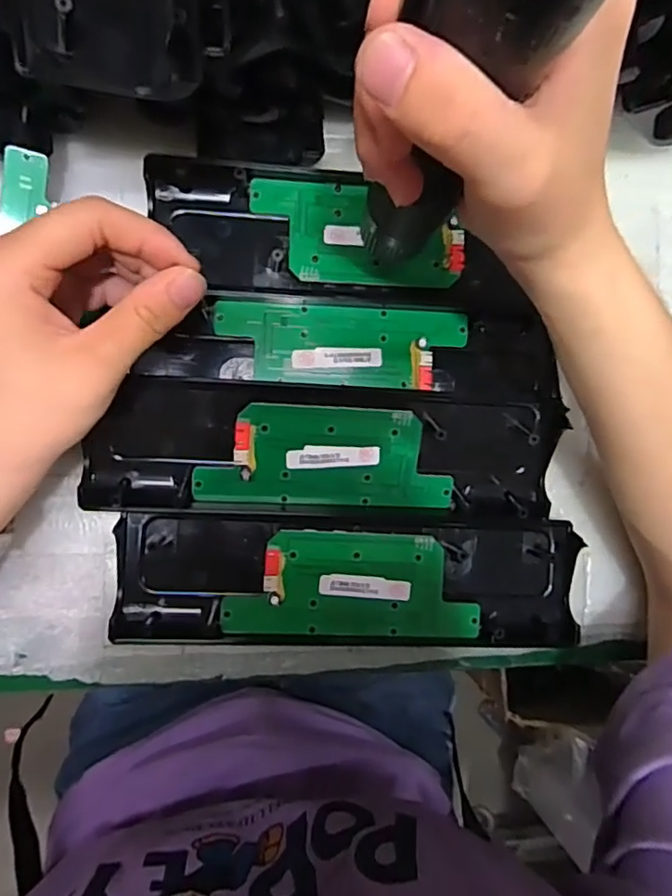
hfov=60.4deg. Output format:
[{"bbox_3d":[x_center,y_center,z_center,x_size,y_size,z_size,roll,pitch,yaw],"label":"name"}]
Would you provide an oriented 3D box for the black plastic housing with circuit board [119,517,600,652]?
[{"bbox_3d":[0.011,0.075,0.312,0.245,0.019,0.068,2,87,-6],"label":"black plastic housing with circuit board"}]

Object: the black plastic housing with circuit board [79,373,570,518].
[{"bbox_3d":[-0.003,0.001,0.306,0.242,0.024,0.067,2,87,-6],"label":"black plastic housing with circuit board"}]

